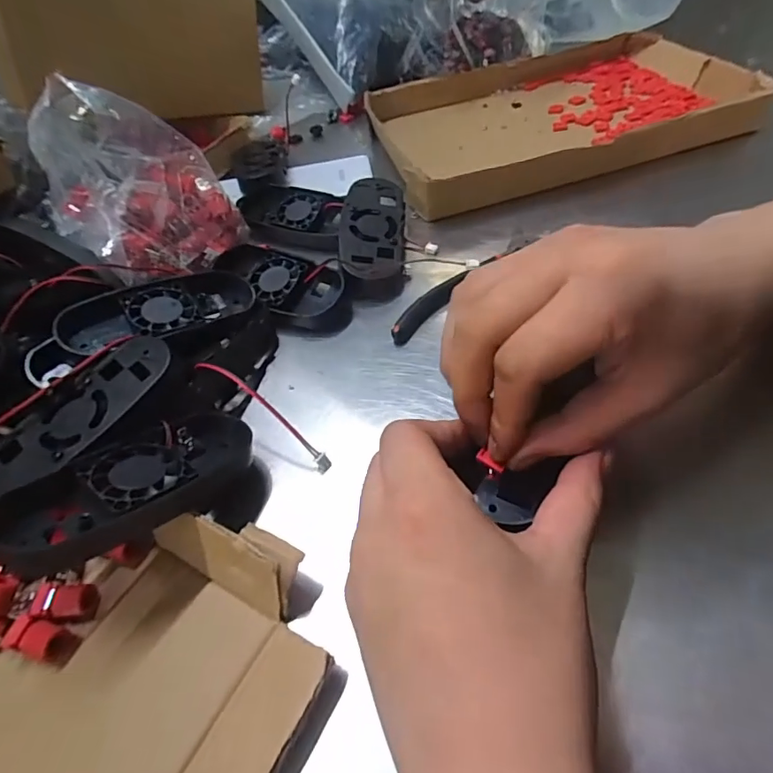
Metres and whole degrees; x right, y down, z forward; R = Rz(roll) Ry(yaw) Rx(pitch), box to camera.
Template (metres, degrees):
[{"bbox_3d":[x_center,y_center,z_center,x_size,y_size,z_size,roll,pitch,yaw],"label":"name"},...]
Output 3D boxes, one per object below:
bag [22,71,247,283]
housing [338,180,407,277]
[{"bbox_3d":[-0.178,-0.149,0.363,0.122,0.116,0.098,-39,54,-22],"label":"bag"},{"bbox_3d":[-0.010,-0.121,0.383,0.046,0.020,0.105,0,51,4],"label":"housing"}]

